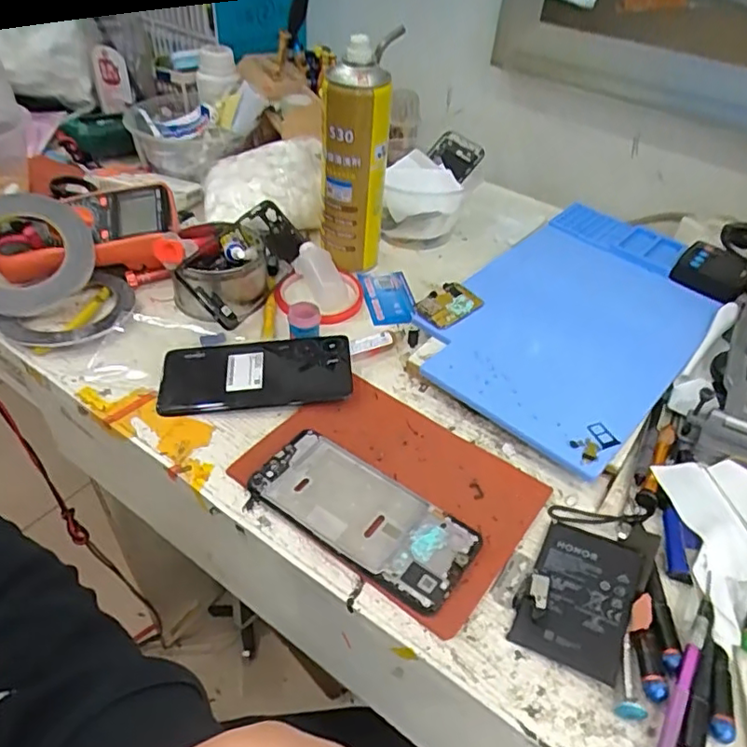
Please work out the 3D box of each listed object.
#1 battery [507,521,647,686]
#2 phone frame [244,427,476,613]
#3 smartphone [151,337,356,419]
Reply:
[{"bbox_3d":[0.136,0.144,0.394,0.064,0.009,0.096,17,46,23],"label":"battery"},{"bbox_3d":[-0.008,0.101,0.431,0.161,0.010,0.071,28,48,23],"label":"phone frame"},{"bbox_3d":[-0.102,-0.003,0.520,0.161,0.014,0.072,-2,43,-8],"label":"smartphone"}]

